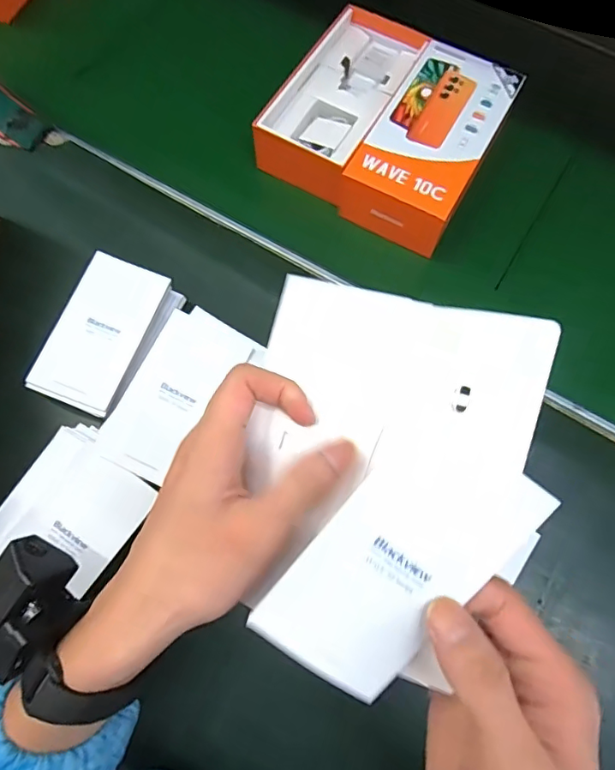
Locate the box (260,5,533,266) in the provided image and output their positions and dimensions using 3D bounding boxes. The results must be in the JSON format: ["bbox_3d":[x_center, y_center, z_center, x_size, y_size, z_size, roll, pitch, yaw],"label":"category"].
[{"bbox_3d":[0.082,-0.258,0.484,0.191,0.044,0.219,28,72,9],"label":"box"}]

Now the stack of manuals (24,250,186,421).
[{"bbox_3d":[-0.161,-0.040,0.407,0.073,0.028,0.121,19,71,6],"label":"stack of manuals"}]

